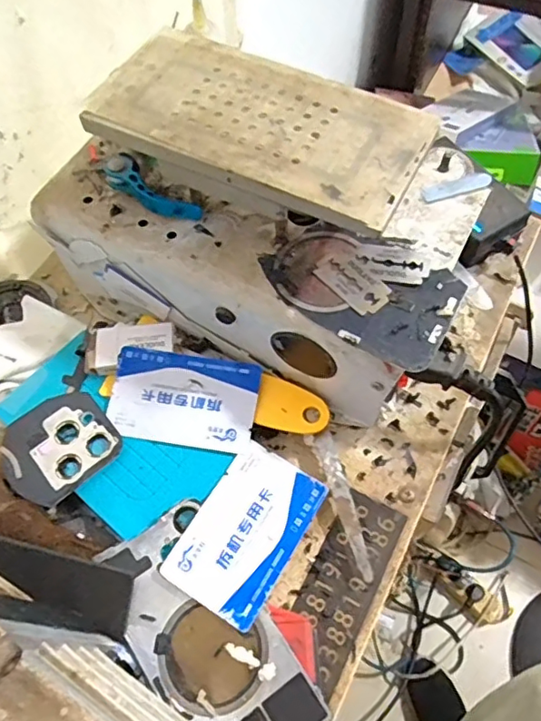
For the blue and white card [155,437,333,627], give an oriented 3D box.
[{"bbox_3d":[-0.012,0.090,0.297,0.054,0.004,0.085,33,65,7],"label":"blue and white card"}]

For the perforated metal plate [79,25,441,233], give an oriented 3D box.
[{"bbox_3d":[-0.006,-0.121,0.279,0.164,0.011,0.080,25,64,16],"label":"perforated metal plate"}]

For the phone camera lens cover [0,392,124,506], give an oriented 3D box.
[{"bbox_3d":[-0.122,0.048,0.318,0.061,0.005,0.057,-40,66,-19],"label":"phone camera lens cover"}]

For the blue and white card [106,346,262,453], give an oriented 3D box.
[{"bbox_3d":[-0.051,0.022,0.326,0.084,0.004,0.051,9,74,5],"label":"blue and white card"}]

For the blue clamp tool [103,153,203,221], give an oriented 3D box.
[{"bbox_3d":[-0.066,-0.096,0.316,0.060,0.012,0.018,32,64,-3],"label":"blue clamp tool"}]

